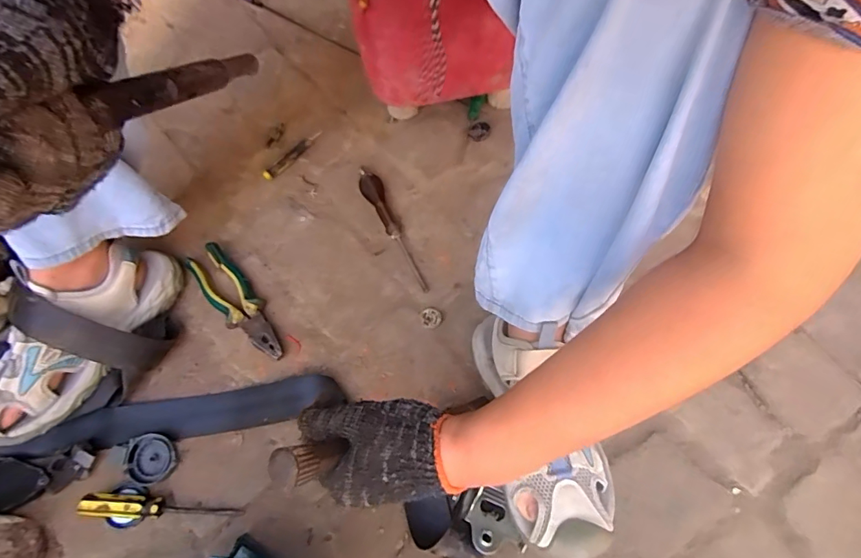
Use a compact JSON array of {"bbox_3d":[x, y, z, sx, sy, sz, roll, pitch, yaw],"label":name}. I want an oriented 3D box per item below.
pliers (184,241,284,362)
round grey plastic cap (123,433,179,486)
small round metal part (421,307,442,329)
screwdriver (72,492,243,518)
[{"bbox_3d":[-0.246,0.030,0.587,0.050,0.025,0.191,-39,71,-15],"label":"pliers"},{"bbox_3d":[-0.318,0.203,0.519,0.055,0.008,0.052,0,66,1],"label":"round grey plastic cap"},{"bbox_3d":[0.001,0.049,0.583,0.026,0.004,0.026,0,66,1],"label":"small round metal part"},{"bbox_3d":[-0.292,0.249,0.500,0.160,0.021,0.022,7,71,-7],"label":"screwdriver"}]

